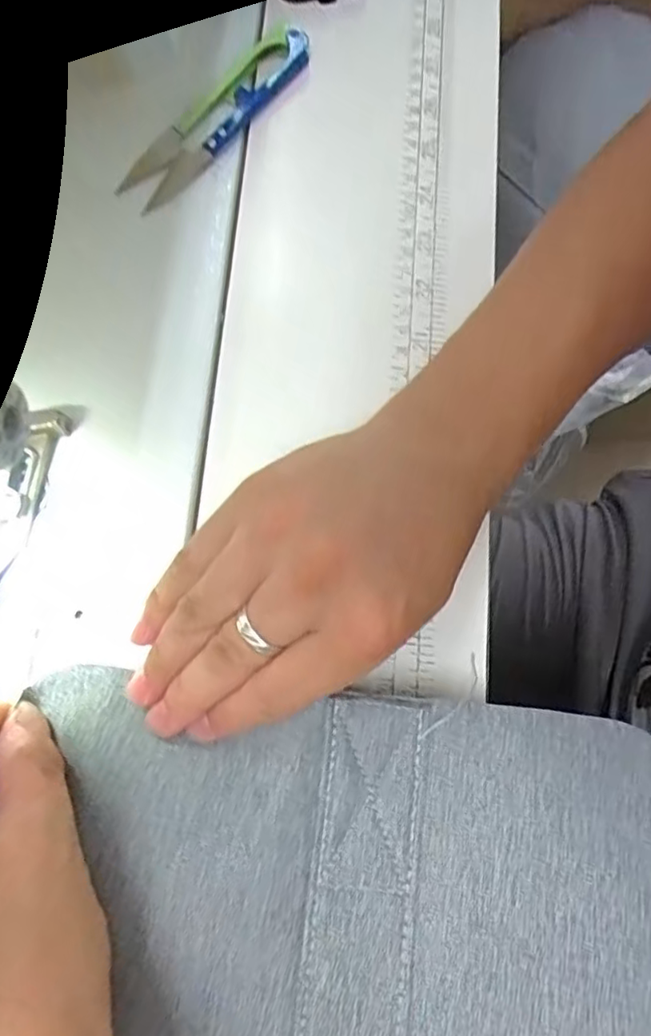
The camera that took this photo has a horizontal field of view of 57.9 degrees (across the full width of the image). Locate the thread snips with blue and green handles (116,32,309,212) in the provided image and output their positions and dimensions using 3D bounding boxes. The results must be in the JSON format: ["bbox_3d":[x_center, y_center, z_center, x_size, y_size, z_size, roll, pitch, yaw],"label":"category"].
[{"bbox_3d":[-0.054,-0.199,0.289,0.032,0.009,0.119,36,79,6],"label":"thread snips with blue and green handles"}]

